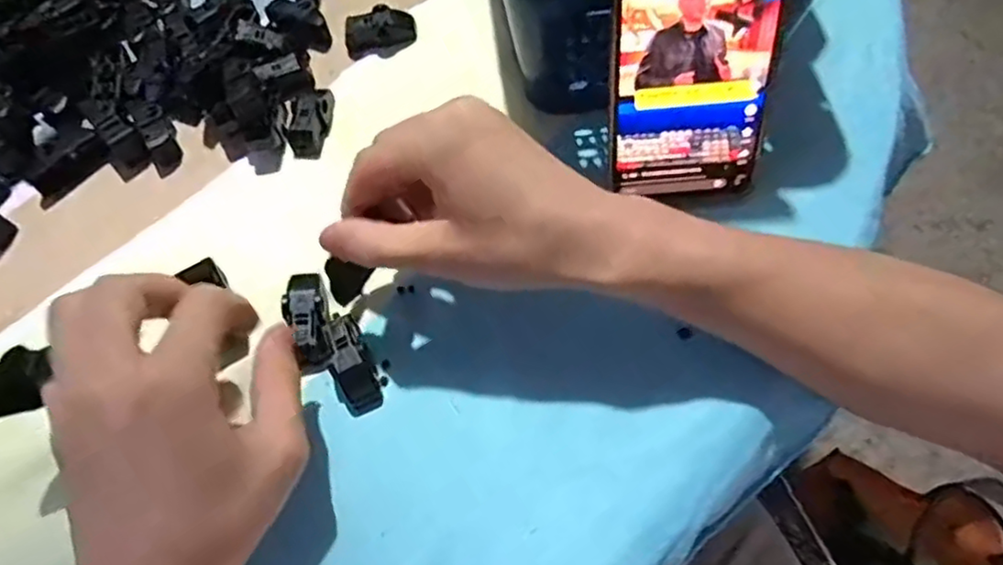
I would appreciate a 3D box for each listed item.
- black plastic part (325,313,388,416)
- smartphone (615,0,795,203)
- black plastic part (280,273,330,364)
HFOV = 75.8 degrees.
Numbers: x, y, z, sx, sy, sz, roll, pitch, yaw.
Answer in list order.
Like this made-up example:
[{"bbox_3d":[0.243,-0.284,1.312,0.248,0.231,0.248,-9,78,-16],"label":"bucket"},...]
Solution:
[{"bbox_3d":[-0.071,0.036,0.308,0.019,0.016,0.050,-22,63,-8],"label":"black plastic part"},{"bbox_3d":[0.091,-0.110,0.292,0.076,0.160,0.004,-6,38,2],"label":"smartphone"},{"bbox_3d":[-0.095,0.016,0.317,0.020,0.015,0.044,-13,75,-4],"label":"black plastic part"}]

